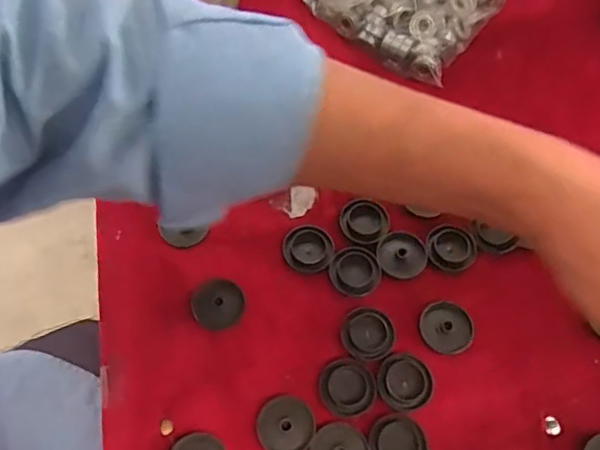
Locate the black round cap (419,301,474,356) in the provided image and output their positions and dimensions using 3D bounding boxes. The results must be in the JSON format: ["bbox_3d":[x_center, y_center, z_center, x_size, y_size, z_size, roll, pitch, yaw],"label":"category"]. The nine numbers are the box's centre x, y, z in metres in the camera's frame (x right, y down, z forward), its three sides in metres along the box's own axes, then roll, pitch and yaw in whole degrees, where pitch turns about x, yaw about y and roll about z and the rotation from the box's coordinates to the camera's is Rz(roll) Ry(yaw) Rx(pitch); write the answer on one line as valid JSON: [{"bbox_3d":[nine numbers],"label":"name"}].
[{"bbox_3d":[0.092,0.064,0.353,0.033,0.005,0.032,1,63,-2],"label":"black round cap"}]

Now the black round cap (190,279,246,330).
[{"bbox_3d":[-0.052,0.049,0.355,0.033,0.006,0.030,1,63,-2],"label":"black round cap"}]

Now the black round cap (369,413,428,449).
[{"bbox_3d":[0.056,0.125,0.322,0.032,0.004,0.032,1,63,-2],"label":"black round cap"}]

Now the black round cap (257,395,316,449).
[{"bbox_3d":[-0.008,0.115,0.324,0.032,0.005,0.032,1,63,-2],"label":"black round cap"}]

